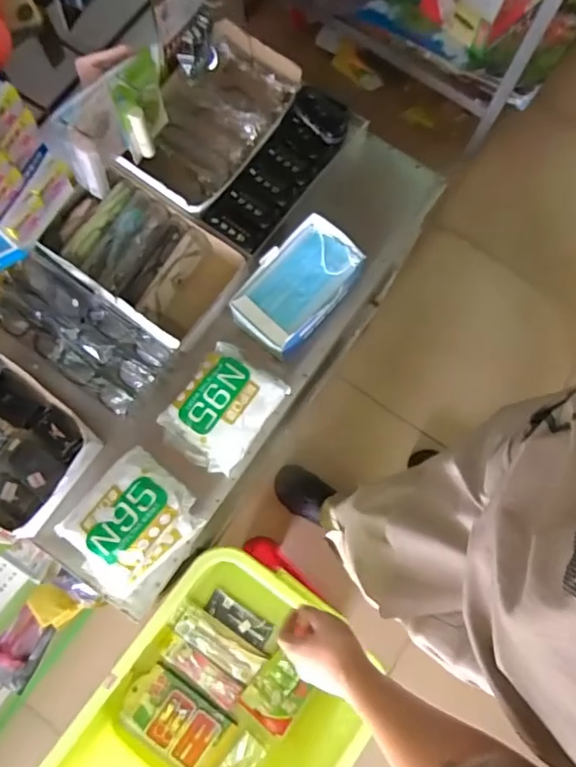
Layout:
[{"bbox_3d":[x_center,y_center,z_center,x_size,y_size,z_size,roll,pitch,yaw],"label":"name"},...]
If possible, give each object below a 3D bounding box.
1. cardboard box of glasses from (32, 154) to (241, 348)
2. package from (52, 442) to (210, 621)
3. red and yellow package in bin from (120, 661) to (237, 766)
[{"bbox_3d":[-0.213,-0.191,0.756,0.272,0.083,0.175,39,81,7],"label":"cardboard box of glasses"},{"bbox_3d":[-0.198,0.189,0.653,0.140,0.103,0.166,41,81,7],"label":"package"},{"bbox_3d":[-0.227,0.672,1.023,0.207,0.015,0.130,34,80,6],"label":"red and yellow package in bin"}]

